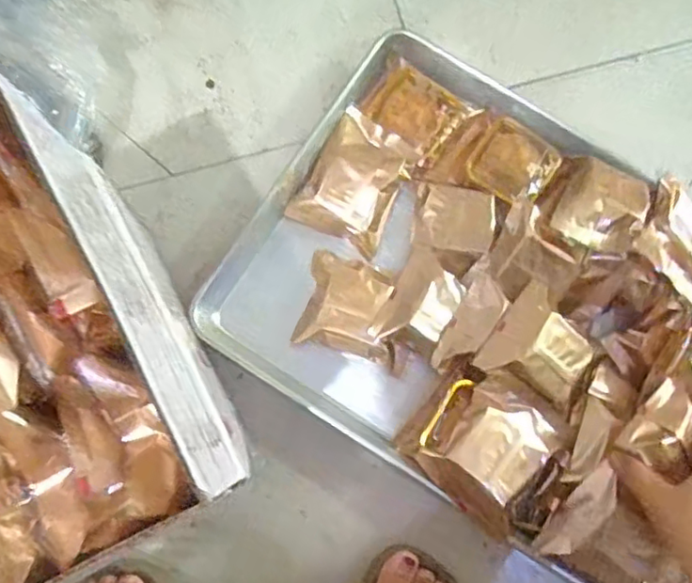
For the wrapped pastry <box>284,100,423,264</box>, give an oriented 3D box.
[{"bbox_3d":[0.014,-0.122,0.657,0.098,0.029,0.135,28,78,4],"label":"wrapped pastry"}]

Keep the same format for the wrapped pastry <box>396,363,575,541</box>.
[{"bbox_3d":[0.145,0.149,0.602,0.155,0.047,0.134,38,79,6],"label":"wrapped pastry"}]

